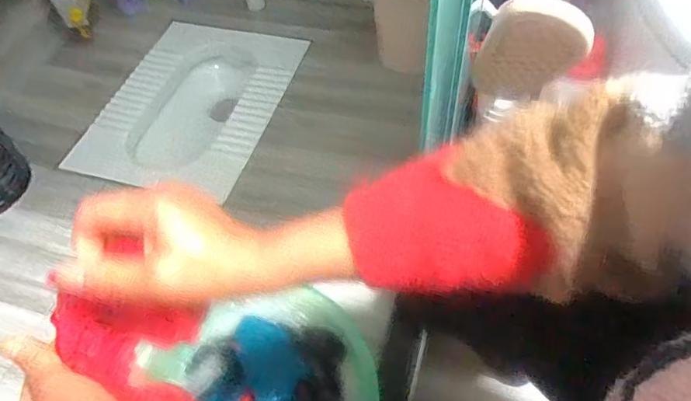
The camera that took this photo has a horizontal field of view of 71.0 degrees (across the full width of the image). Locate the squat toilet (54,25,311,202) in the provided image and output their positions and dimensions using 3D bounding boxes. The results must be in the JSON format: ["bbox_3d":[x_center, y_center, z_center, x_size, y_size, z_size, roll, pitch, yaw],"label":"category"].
[{"bbox_3d":[-0.362,-0.217,1.226,0.407,0.164,0.539,13,56,14],"label":"squat toilet"}]

